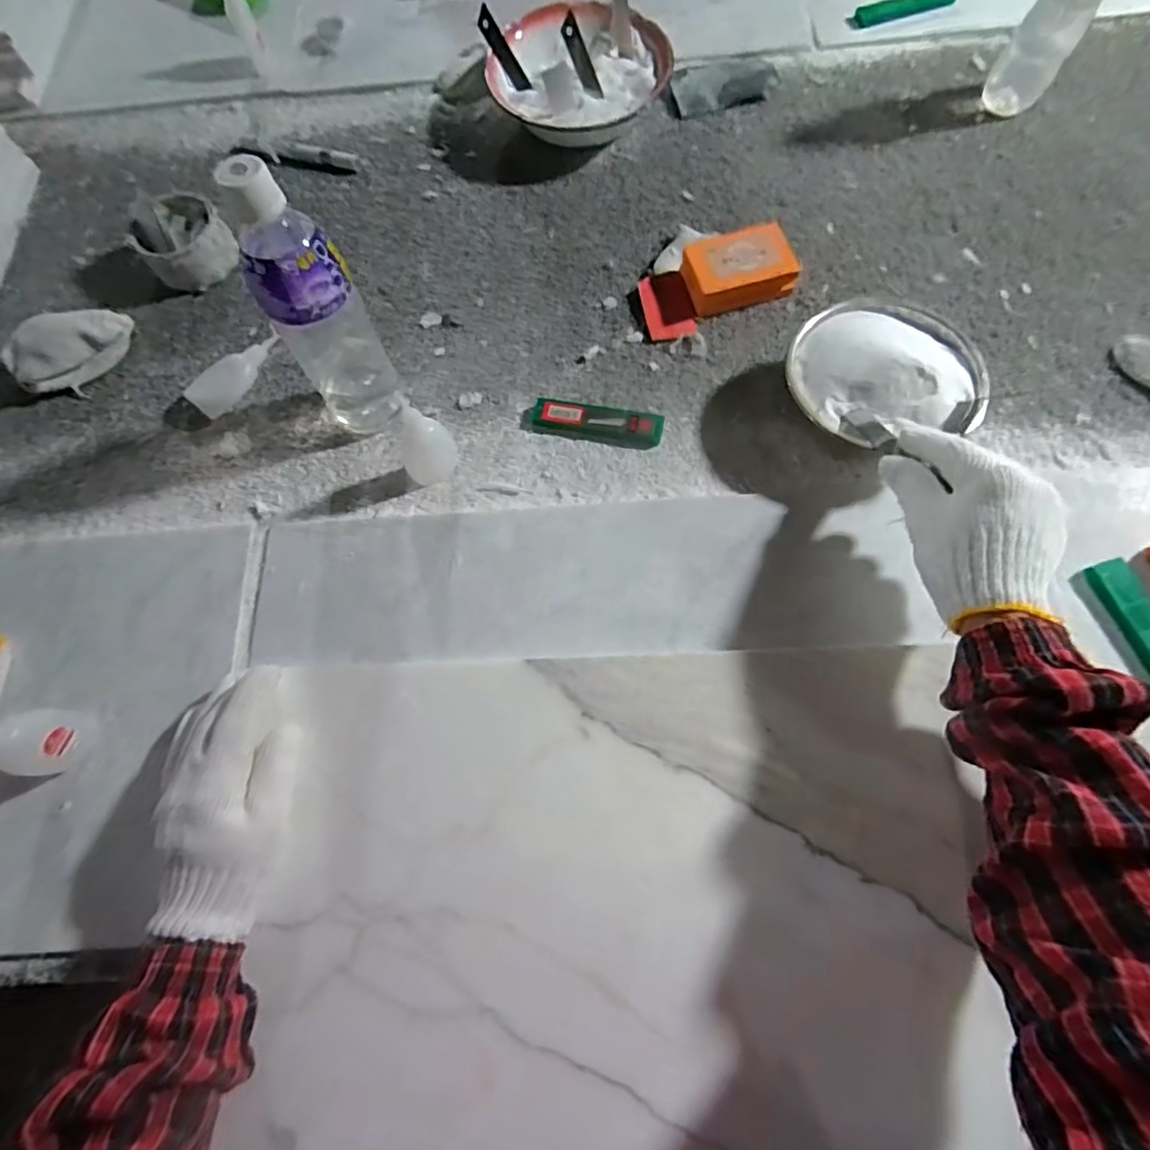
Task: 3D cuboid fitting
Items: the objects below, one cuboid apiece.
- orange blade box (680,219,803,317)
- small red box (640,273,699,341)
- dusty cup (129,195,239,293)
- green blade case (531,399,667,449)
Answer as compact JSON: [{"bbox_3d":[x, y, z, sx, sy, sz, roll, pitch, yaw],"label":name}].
[{"bbox_3d":[0.151,-0.283,0.528,0.096,0.035,0.069,-15,70,-3],"label":"orange blade box"},{"bbox_3d":[0.087,-0.253,0.535,0.045,0.008,0.073,-11,70,-2],"label":"small red box"},{"bbox_3d":[-0.389,-0.331,0.562,0.081,0.054,0.077,-39,73,-11],"label":"dusty cup"},{"bbox_3d":[0.019,-0.132,0.493,0.111,0.011,0.030,12,71,7],"label":"green blade case"}]

